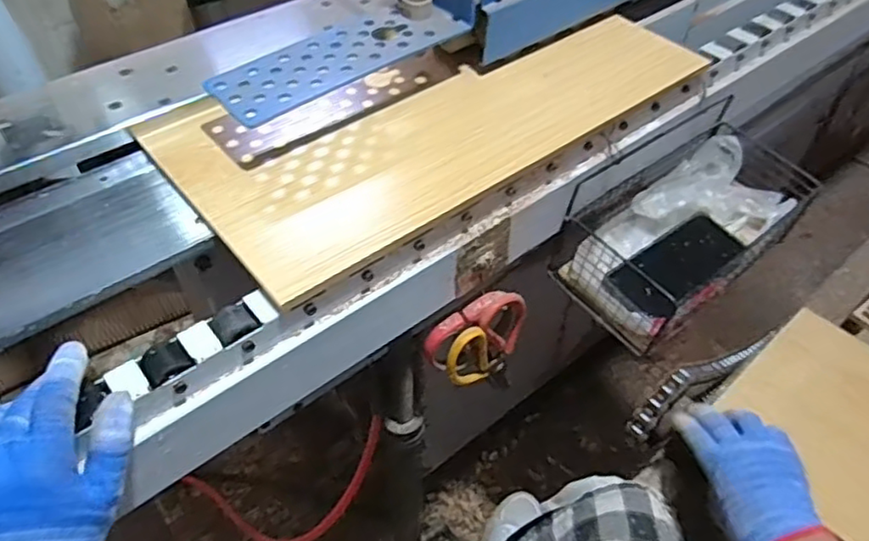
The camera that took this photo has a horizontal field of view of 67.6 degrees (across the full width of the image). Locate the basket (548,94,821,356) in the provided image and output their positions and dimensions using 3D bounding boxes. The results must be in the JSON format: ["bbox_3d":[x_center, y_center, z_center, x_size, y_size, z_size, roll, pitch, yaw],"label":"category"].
[{"bbox_3d":[0.268,-0.057,0.678,0.276,0.118,0.130,-31,57,-25],"label":"basket"}]

